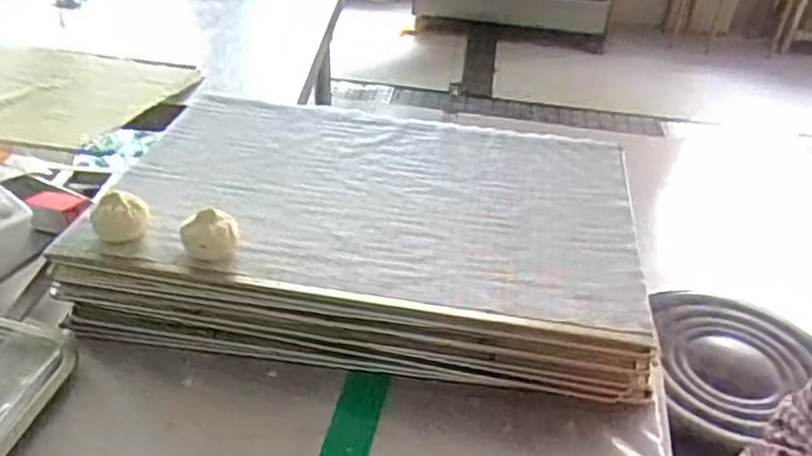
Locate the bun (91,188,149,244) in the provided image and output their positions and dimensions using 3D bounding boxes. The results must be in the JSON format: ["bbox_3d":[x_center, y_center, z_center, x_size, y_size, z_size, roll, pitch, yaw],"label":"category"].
[{"bbox_3d":[-0.289,-0.014,0.711,0.056,0.039,0.047,-11,39,-21],"label":"bun"}]

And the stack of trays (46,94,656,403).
[{"bbox_3d":[-0.035,-0.010,0.837,0.584,0.094,0.404,8,36,3],"label":"stack of trays"}]

